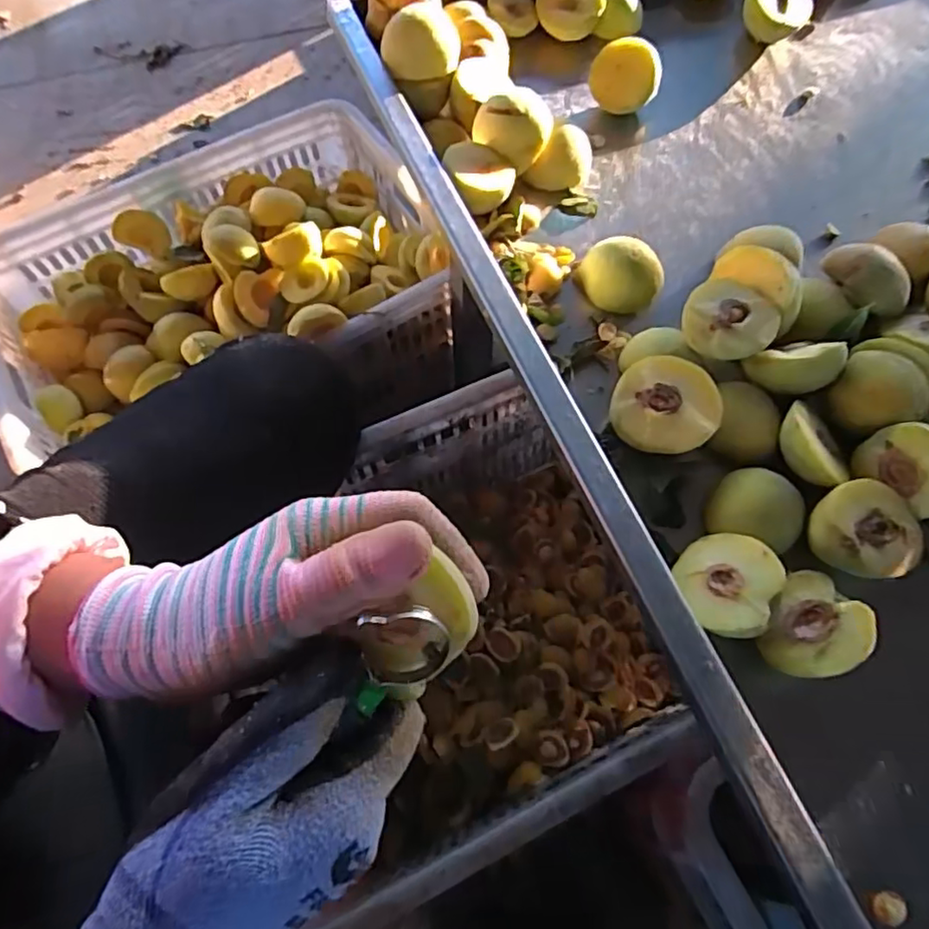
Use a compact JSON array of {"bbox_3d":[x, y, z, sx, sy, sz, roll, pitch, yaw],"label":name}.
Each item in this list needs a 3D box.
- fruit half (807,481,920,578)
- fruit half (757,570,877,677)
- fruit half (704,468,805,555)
[{"bbox_3d":[0.251,0.044,0.386,0.064,0.042,0.060,0,65,1],"label":"fruit half"},{"bbox_3d":[0.201,0.099,0.356,0.056,0.032,0.056,-17,49,20],"label":"fruit half"},{"bbox_3d":[0.187,0.029,0.391,0.053,0.021,0.053,0,65,1],"label":"fruit half"}]

